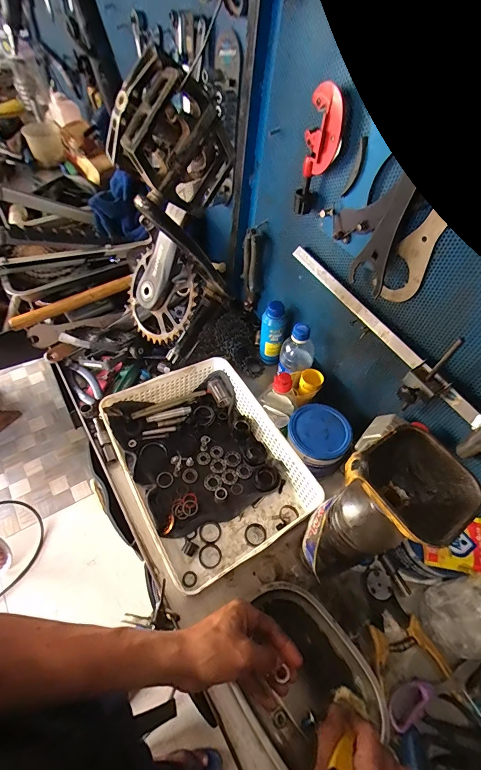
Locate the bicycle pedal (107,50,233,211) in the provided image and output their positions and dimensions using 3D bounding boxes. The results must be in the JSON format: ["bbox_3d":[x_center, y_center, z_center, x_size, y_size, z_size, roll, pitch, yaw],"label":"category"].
[{"bbox_3d":[-0.064,-0.229,0.344,0.042,0.119,0.094,44,105,36],"label":"bicycle pedal"}]

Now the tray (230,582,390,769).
[{"bbox_3d":[0.076,0.375,0.459,0.155,0.026,0.196,-32,63,-23],"label":"tray"}]

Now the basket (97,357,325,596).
[{"bbox_3d":[-0.054,0.124,0.590,0.264,0.082,0.325,-26,61,-20],"label":"basket"}]

